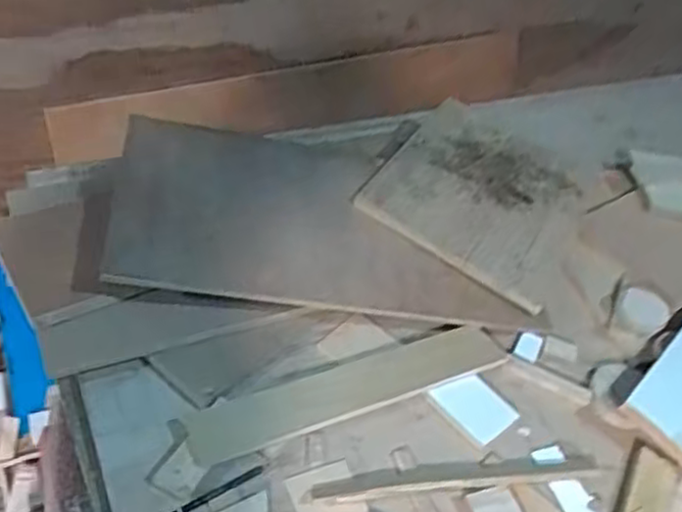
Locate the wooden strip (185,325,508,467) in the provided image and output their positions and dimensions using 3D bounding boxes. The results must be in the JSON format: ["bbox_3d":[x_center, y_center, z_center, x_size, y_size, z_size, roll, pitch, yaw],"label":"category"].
[{"bbox_3d":[0.019,0.148,0.808,0.375,0.017,0.062,-13,57,-23],"label":"wooden strip"}]

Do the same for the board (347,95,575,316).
[{"bbox_3d":[0.206,-0.091,1.026,0.270,0.021,0.331,33,46,6],"label":"board"}]

